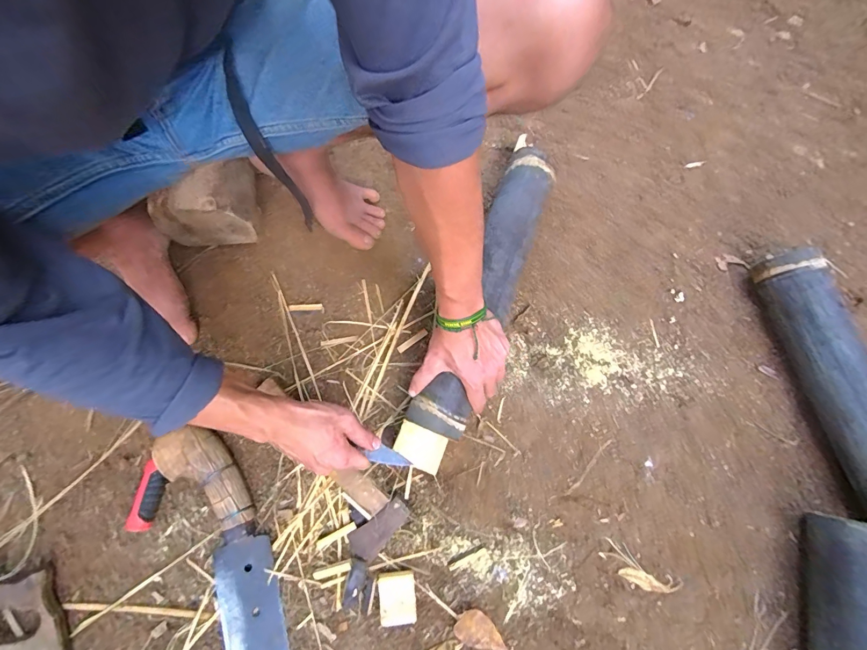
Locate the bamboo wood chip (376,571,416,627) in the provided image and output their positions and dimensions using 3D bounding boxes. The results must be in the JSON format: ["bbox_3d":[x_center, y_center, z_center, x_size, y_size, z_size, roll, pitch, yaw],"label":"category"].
[{"bbox_3d":[-0.047,0.351,0.500,0.046,0.021,0.057,-6,76,-1],"label":"bamboo wood chip"}]

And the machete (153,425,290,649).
[{"bbox_3d":[-0.252,0.306,0.485,0.080,0.052,0.363,-22,77,-5],"label":"machete"}]

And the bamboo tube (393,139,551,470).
[{"bbox_3d":[0.070,-0.040,0.549,0.084,0.064,0.494,22,81,6],"label":"bamboo tube"}]

